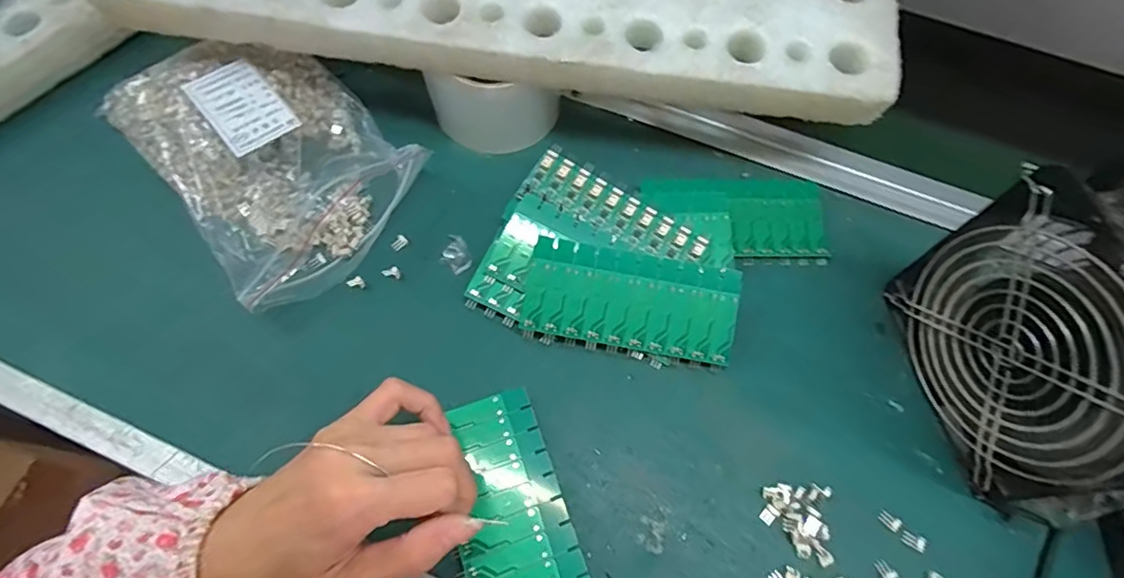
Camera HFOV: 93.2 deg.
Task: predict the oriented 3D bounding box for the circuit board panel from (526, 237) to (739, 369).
[{"bbox_3d":[0.046,0.008,0.351,0.136,0.005,0.062,10,86,0],"label":"circuit board panel"}]

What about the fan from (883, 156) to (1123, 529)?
[{"bbox_3d":[0.273,0.033,0.288,0.061,0.154,0.156,-7,66,-6],"label":"fan"}]

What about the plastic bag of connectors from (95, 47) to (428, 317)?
[{"bbox_3d":[-0.215,-0.102,0.394,0.149,0.044,0.221,-42,73,-19],"label":"plastic bag of connectors"}]

